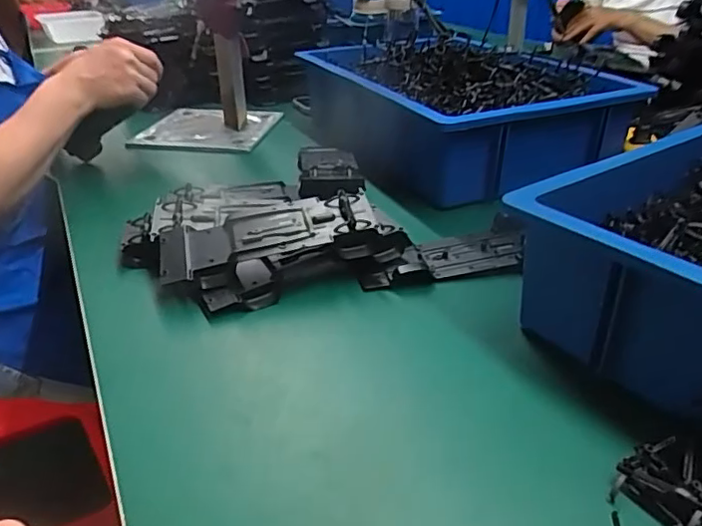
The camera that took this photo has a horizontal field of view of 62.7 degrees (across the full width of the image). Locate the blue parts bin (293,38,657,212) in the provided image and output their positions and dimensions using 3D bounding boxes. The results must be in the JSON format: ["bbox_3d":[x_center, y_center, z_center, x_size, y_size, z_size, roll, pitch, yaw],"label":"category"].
[{"bbox_3d":[0.132,-0.233,0.831,0.307,0.119,0.442,-15,33,-22],"label":"blue parts bin"}]

